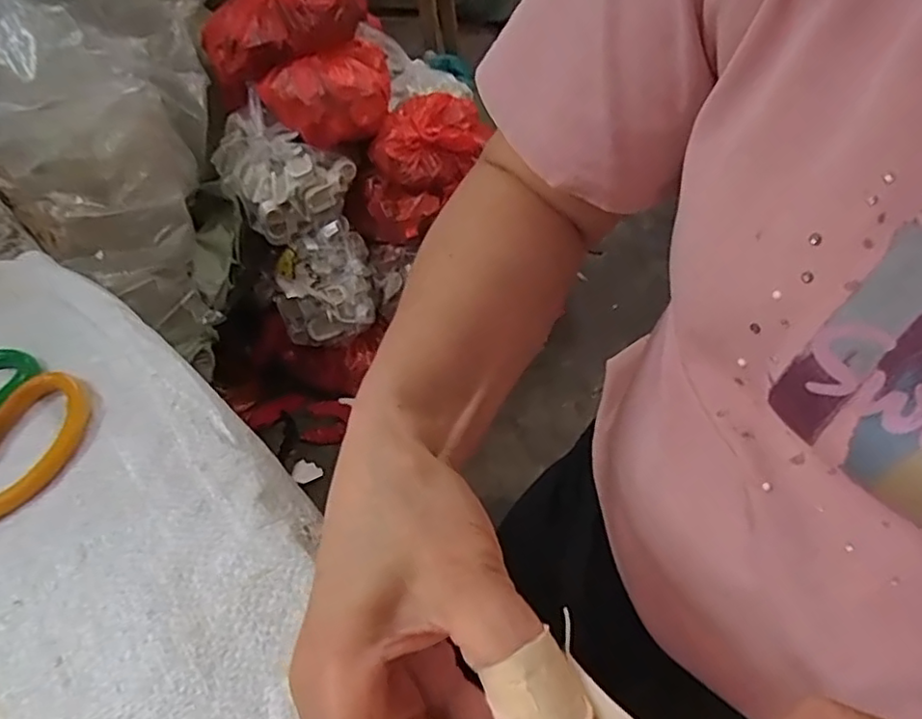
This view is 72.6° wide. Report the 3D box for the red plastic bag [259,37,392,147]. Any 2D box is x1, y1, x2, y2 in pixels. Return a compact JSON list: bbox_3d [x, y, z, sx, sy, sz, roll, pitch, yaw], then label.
[{"bbox_3d":[-0.213,-0.454,1.050,0.229,0.101,0.152,-22,52,-14],"label":"red plastic bag"}]

